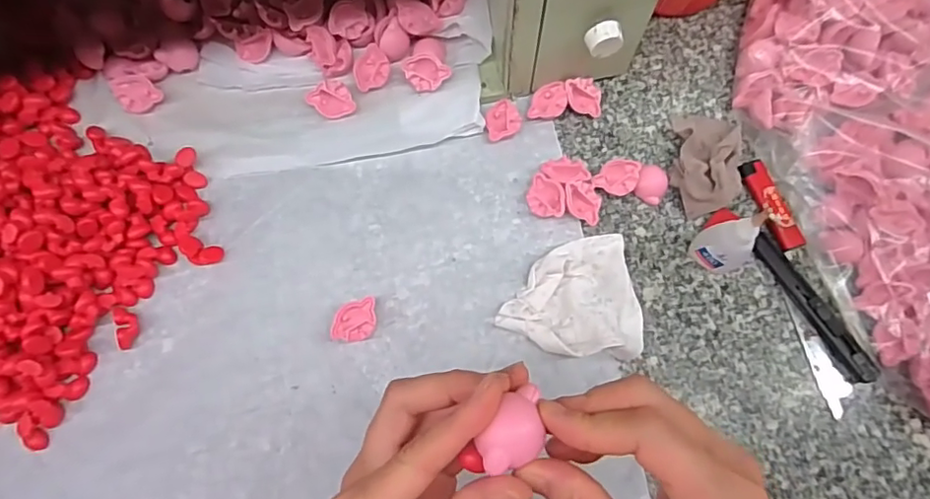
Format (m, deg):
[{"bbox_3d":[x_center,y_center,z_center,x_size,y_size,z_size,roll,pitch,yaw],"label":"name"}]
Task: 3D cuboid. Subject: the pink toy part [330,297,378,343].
[{"bbox_3d":[-0.080,0.052,0.404,0.032,0.011,0.030,-5,73,-2],"label":"pink toy part"}]

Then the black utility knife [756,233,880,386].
[{"bbox_3d":[0.256,0.040,0.407,0.022,0.010,0.121,-28,75,-8],"label":"black utility knife"}]

